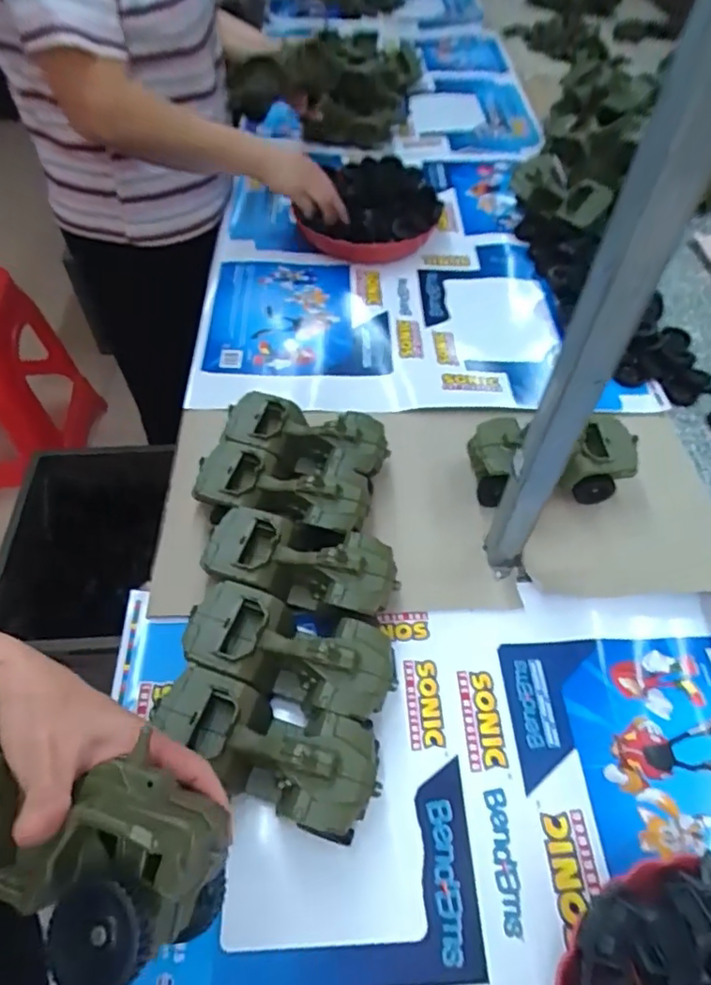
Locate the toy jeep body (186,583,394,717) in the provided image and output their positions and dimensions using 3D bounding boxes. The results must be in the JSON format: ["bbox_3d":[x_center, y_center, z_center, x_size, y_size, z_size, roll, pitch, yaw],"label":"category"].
[{"bbox_3d":[-0.055,0.145,0.518,0.175,0.080,0.078,14,55,9],"label":"toy jeep body"}]

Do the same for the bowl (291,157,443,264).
[{"bbox_3d":[0.013,-0.469,0.973,0.219,0.096,0.208,0,54,-1],"label":"bowl"}]

